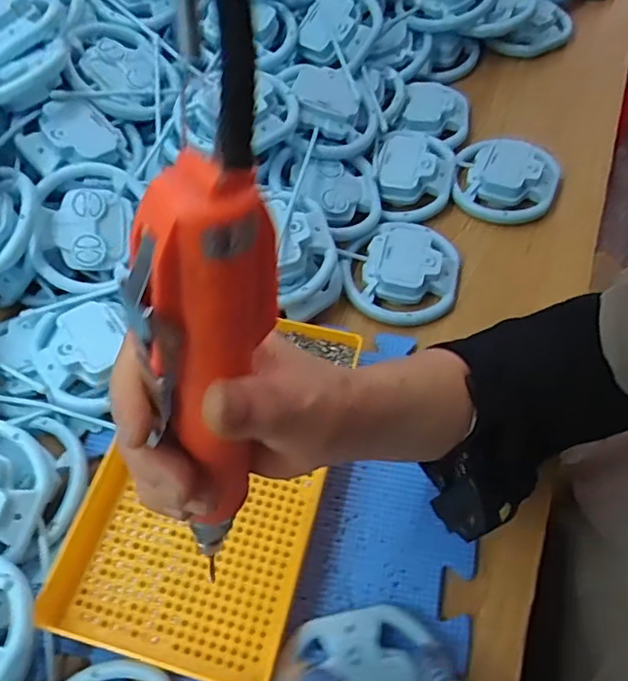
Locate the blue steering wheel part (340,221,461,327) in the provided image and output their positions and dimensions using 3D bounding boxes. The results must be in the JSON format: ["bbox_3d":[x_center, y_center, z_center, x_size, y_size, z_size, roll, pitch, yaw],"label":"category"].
[{"bbox_3d":[0.075,-0.063,0.508,0.093,0.025,0.098,13,60,10],"label":"blue steering wheel part"}]

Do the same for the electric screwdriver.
[{"bbox_3d":[-0.037,0.014,0.217,0.037,0.158,0.037,10,37,8],"label":"electric screwdriver"}]

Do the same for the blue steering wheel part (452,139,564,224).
[{"bbox_3d":[0.177,-0.152,0.559,0.093,0.024,0.089,16,61,11],"label":"blue steering wheel part"}]

